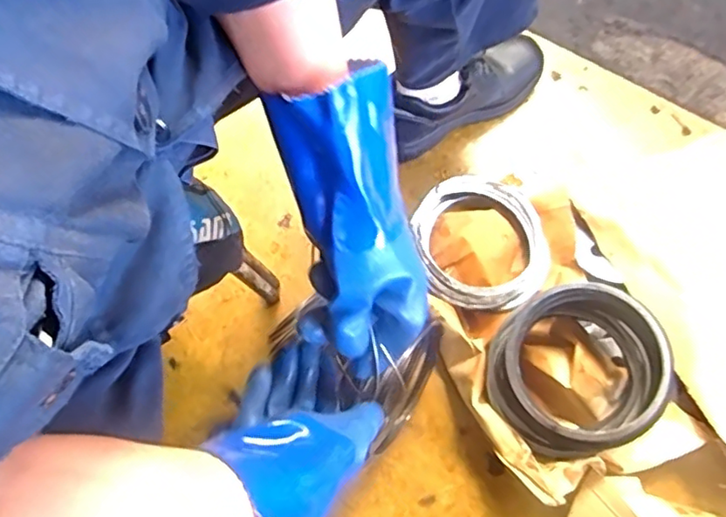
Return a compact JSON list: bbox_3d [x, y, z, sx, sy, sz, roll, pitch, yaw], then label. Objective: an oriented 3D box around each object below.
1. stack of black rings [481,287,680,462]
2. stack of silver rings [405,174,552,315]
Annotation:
[{"bbox_3d":[0.228,0.120,0.650,0.175,0.073,0.166,-30,76,-9],"label":"stack of black rings"},{"bbox_3d":[0.155,-0.026,0.761,0.169,0.042,0.185,-13,74,-4],"label":"stack of silver rings"}]

